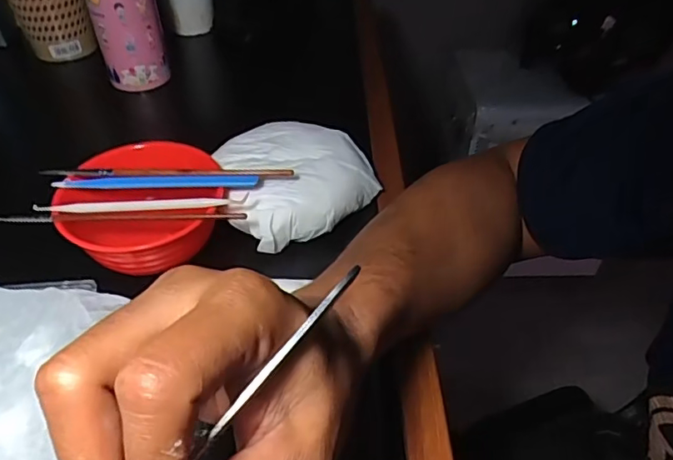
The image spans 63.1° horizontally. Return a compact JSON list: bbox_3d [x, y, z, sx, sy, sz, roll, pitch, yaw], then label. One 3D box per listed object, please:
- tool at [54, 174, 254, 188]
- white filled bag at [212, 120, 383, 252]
[{"bbox_3d":[-0.123,-0.034,0.374,0.136,0.007,0.011,0,43,-1],"label":"tool"},{"bbox_3d":[-0.029,-0.044,0.426,0.120,0.033,0.109,-13,47,-15],"label":"white filled bag"}]

